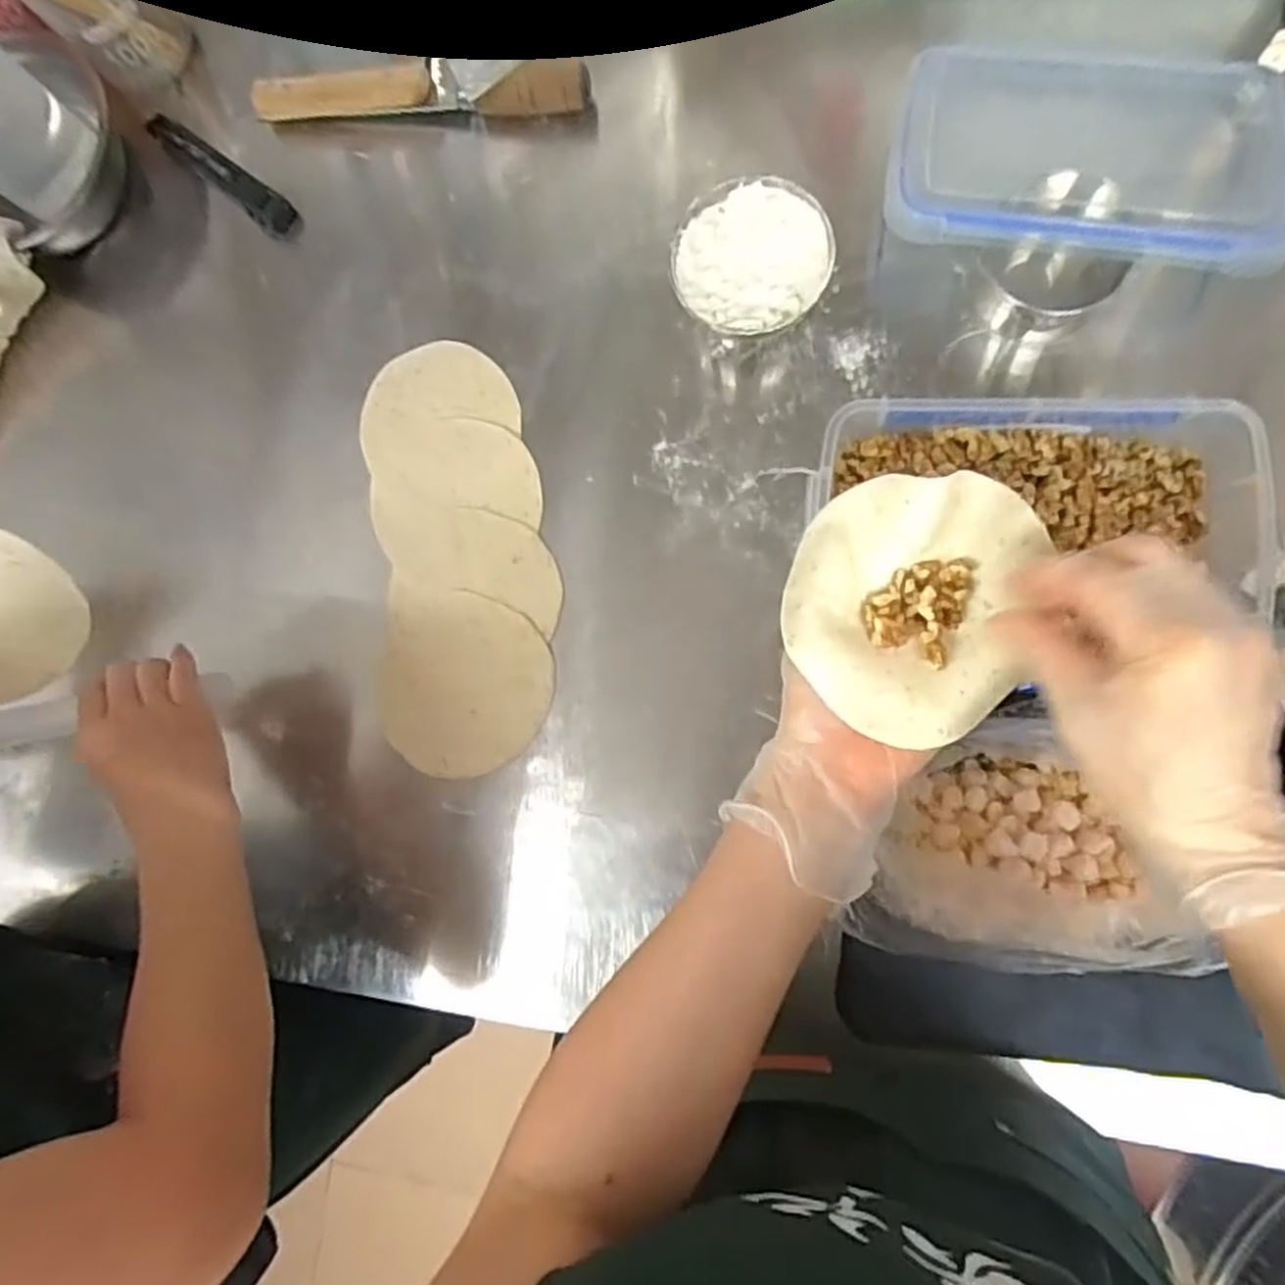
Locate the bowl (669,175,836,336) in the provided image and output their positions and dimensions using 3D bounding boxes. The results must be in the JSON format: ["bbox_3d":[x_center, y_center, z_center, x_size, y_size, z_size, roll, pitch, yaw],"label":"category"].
[{"bbox_3d":[0.079,-0.269,0.564,0.108,0.049,0.106,-1,85,8],"label":"bowl"}]

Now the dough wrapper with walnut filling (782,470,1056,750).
[{"bbox_3d":[0.126,-0.017,0.370,0.108,0.026,0.121,9,86,9],"label":"dough wrapper with walnut filling"}]

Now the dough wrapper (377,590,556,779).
[{"bbox_3d":[-0.137,0.033,0.590,0.131,0.009,0.134,0,90,4],"label":"dough wrapper"}]

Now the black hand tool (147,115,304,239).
[{"bbox_3d":[-0.356,-0.398,0.659,0.156,0.028,0.030,40,91,9],"label":"black hand tool"}]

